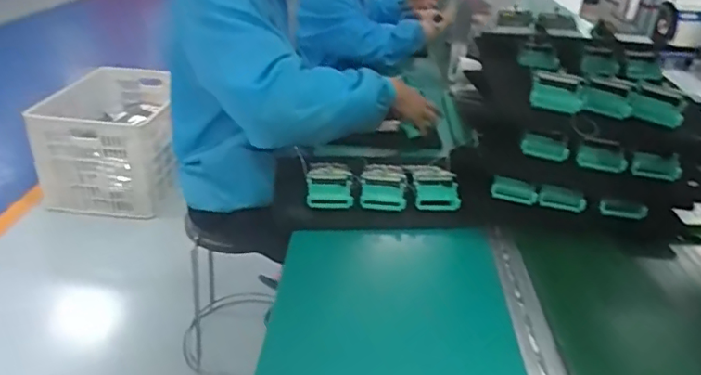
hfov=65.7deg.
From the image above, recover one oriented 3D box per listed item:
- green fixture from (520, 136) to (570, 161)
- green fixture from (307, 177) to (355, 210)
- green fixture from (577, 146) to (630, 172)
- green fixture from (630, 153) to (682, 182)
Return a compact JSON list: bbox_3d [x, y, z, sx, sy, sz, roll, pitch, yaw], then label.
[{"bbox_3d":[0.304,-0.062,0.852,0.078,0.031,0.012,13,27,-9],"label":"green fixture"},{"bbox_3d":[-0.033,0.011,0.882,0.074,0.045,0.015,4,-4,-3],"label":"green fixture"},{"bbox_3d":[0.390,-0.044,0.841,0.074,0.030,0.014,11,30,14],"label":"green fixture"},{"bbox_3d":[0.465,-0.031,0.830,0.072,0.033,0.026,4,29,2],"label":"green fixture"}]

